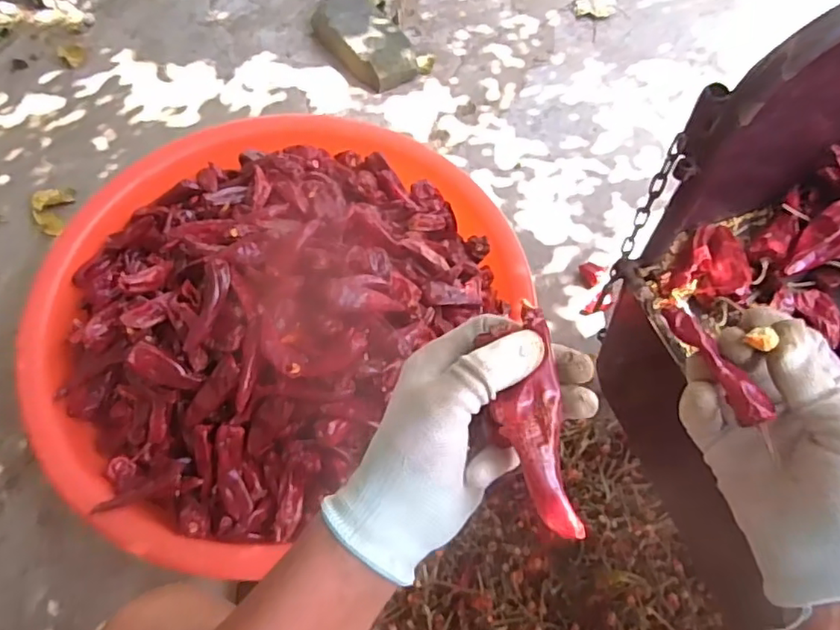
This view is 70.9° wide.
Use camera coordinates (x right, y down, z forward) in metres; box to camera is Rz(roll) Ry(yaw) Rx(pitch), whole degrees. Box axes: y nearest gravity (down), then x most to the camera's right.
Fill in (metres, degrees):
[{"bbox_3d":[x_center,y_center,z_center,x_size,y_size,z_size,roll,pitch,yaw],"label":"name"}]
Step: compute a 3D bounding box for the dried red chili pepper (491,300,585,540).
[{"bbox_3d":[0.053,0.049,0.284,0.030,0.014,0.109,-4,73,-5],"label":"dried red chili pepper"}]

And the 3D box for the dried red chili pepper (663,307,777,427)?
[{"bbox_3d":[0.144,0.022,0.287,0.011,0.009,0.065,-27,67,-15],"label":"dried red chili pepper"}]

